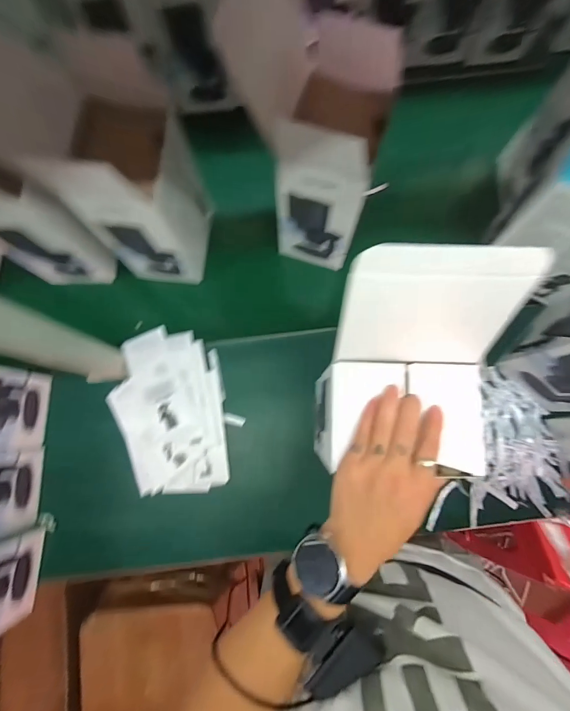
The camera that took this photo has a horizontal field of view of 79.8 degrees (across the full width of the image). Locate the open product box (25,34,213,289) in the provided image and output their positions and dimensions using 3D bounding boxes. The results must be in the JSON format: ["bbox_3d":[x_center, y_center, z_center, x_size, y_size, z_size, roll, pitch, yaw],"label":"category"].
[{"bbox_3d":[-0.203,-0.230,0.505,0.120,0.248,0.146,8,80,3],"label":"open product box"}]

